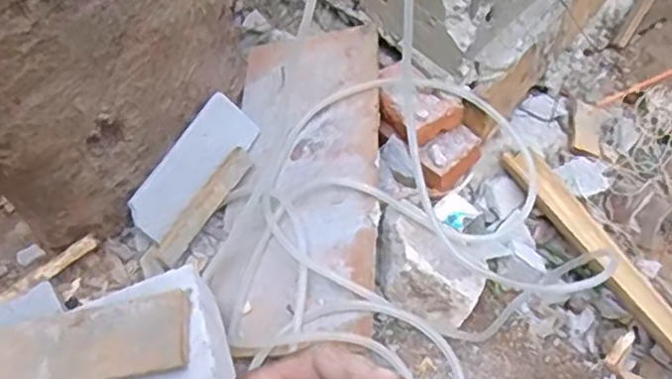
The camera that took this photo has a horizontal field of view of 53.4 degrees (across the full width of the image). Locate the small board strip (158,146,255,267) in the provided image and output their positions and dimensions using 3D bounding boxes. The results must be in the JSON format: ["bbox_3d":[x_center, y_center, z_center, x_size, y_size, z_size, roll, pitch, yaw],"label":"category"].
[{"bbox_3d":[-0.155,0.019,0.796,0.030,0.010,0.160,42,68,-16],"label":"small board strip"}]

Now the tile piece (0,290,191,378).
[{"bbox_3d":[-0.236,0.145,0.618,0.203,0.007,0.075,-11,56,4],"label":"tile piece"}]

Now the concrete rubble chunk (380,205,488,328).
[{"bbox_3d":[0.094,0.090,0.748,0.134,0.059,0.082,31,56,25],"label":"concrete rubble chunk"}]

